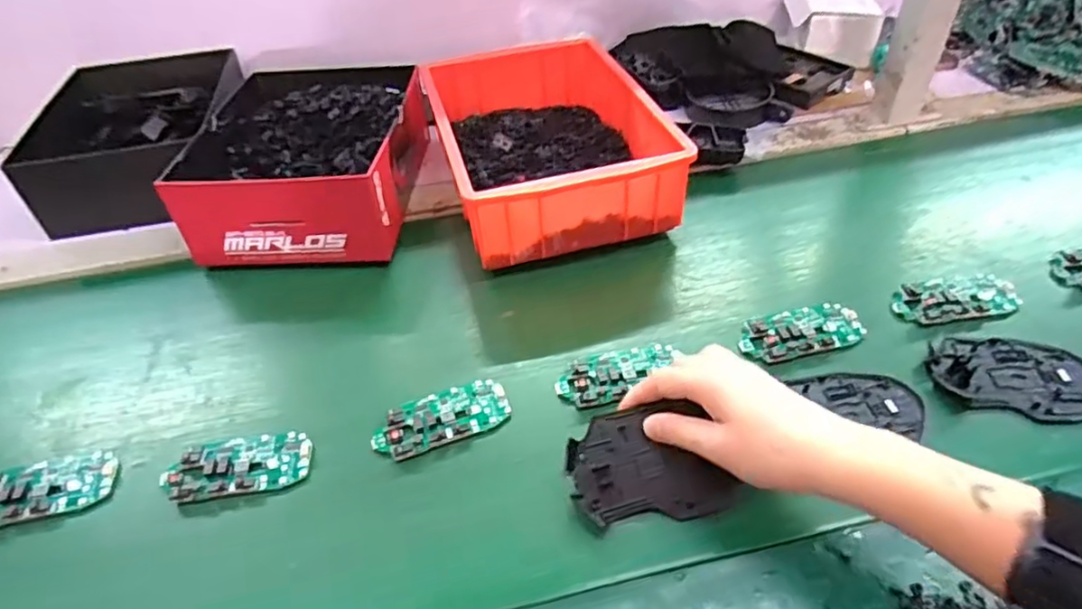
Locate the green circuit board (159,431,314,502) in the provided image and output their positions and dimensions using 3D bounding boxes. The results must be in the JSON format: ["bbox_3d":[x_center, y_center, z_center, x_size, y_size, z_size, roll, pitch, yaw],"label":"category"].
[{"bbox_3d":[-0.210,0.111,0.458,0.096,0.011,0.046,-10,45,-6],"label":"green circuit board"}]

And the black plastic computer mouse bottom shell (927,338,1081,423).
[{"bbox_3d":[0.346,0.050,0.483,0.109,0.016,0.069,8,45,11],"label":"black plastic computer mouse bottom shell"}]

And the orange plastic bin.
[{"bbox_3d":[0.000,-0.167,0.666,0.198,0.089,0.282,-12,45,-9],"label":"orange plastic bin"}]

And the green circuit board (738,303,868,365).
[{"bbox_3d":[0.205,0.021,0.521,0.098,0.009,0.048,-12,45,-8],"label":"green circuit board"}]

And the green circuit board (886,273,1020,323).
[{"bbox_3d":[0.340,-0.009,0.539,0.099,0.012,0.045,-9,45,-6],"label":"green circuit board"}]

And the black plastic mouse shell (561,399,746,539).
[{"bbox_3d":[0.070,0.105,0.430,0.102,0.016,0.072,-9,71,-5],"label":"black plastic mouse shell"}]

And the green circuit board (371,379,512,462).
[{"bbox_3d":[-0.072,0.081,0.477,0.097,0.014,0.045,-20,47,-16],"label":"green circuit board"}]

